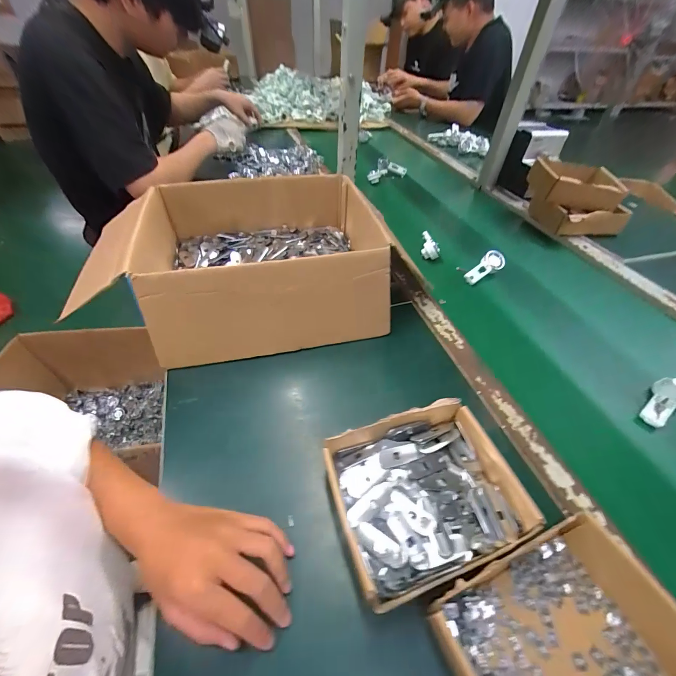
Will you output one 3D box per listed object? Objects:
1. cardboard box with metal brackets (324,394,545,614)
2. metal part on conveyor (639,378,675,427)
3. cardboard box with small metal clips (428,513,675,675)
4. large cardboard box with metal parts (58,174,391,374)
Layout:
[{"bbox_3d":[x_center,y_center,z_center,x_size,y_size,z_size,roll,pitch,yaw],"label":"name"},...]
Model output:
[{"bbox_3d":[0.084,0.152,0.324,0.165,0.052,0.142,-14,47,-14],"label":"cardboard box with metal brackets"},{"bbox_3d":[0.434,0.085,0.432,0.081,0.020,0.037,-35,54,-14],"label":"metal part on conveyor"},{"bbox_3d":[0.185,0.243,0.243,0.169,0.049,0.148,-16,48,-17],"label":"cardboard box with small metal clips"},{"bbox_3d":[-0.116,-0.128,0.533,0.338,0.144,0.312,-7,46,-8],"label":"large cardboard box with metal parts"}]

